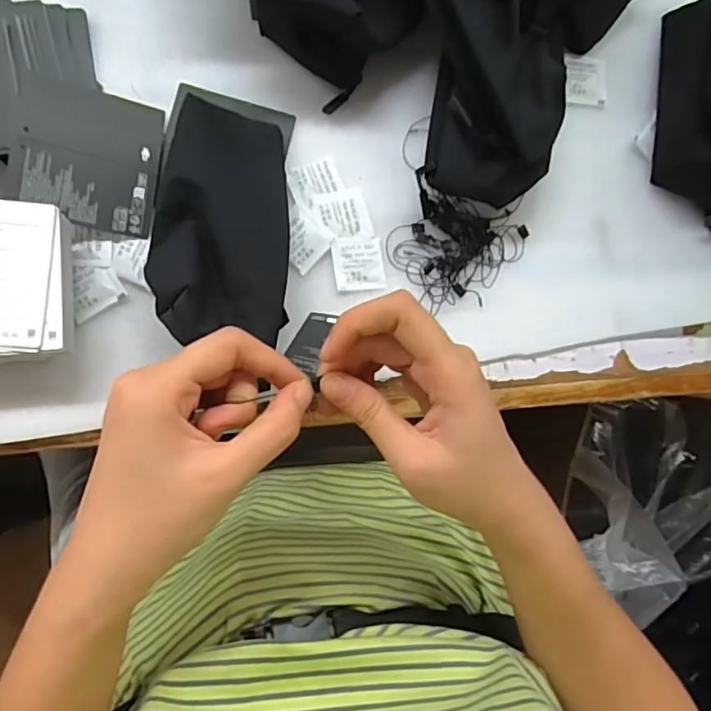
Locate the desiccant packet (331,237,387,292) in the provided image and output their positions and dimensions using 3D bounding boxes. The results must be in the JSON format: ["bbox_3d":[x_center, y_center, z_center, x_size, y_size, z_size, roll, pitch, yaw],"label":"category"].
[{"bbox_3d":[0.002,-0.070,0.404,0.038,0.004,0.040,-7,87,-9],"label":"desiccant packet"}]

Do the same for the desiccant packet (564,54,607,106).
[{"bbox_3d":[0.196,-0.236,0.453,0.037,0.005,0.045,2,85,-9],"label":"desiccant packet"}]

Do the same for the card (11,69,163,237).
[{"bbox_3d":[-0.186,-0.141,0.372,0.089,0.011,0.100,8,78,-26],"label":"card"}]

